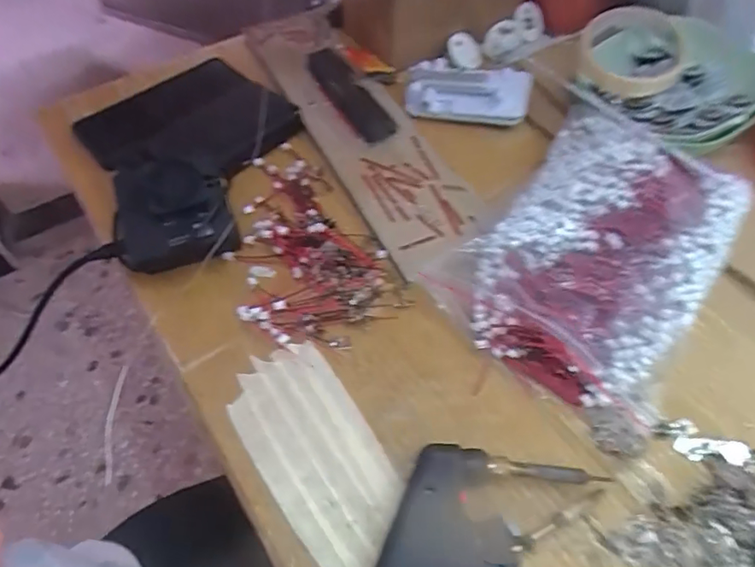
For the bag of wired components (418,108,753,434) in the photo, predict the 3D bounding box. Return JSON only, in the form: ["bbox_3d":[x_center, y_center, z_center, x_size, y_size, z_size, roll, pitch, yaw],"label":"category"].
[{"bbox_3d":[0.153,-0.031,0.386,0.151,0.053,0.217,29,61,24],"label":"bag of wired components"}]

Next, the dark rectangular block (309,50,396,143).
[{"bbox_3d":[-0.030,-0.181,0.514,0.029,0.029,0.149,-23,54,-11],"label":"dark rectangular block"}]

